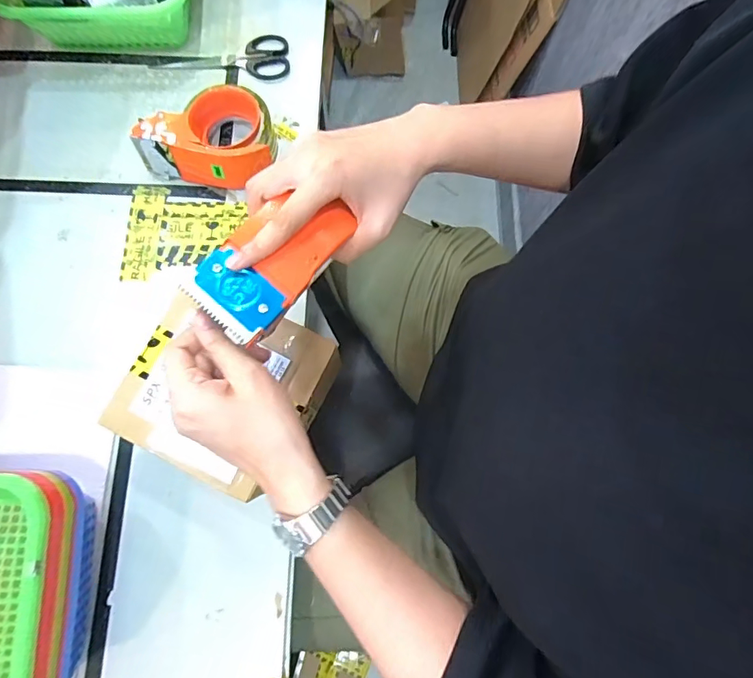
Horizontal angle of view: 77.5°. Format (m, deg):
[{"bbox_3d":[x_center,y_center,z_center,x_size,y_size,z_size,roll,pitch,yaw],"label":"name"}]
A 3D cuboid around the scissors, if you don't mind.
[{"bbox_3d":[-0.195,-0.369,0.603,0.169,0.005,0.064,8,79,1],"label":"scissors"}]

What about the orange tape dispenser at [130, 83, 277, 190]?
[{"bbox_3d":[-0.191,-0.238,0.546,0.143,0.066,0.108,14,79,2],"label":"orange tape dispenser"}]

